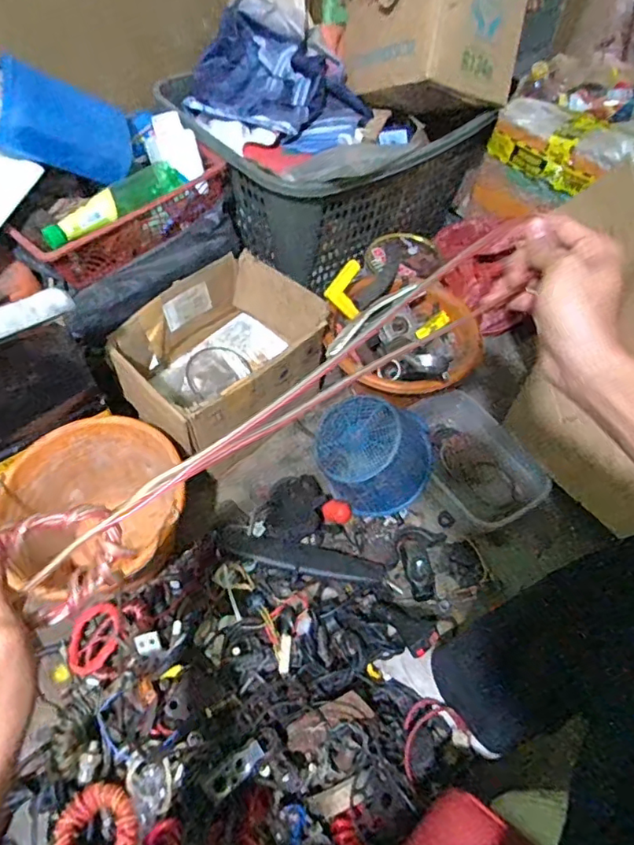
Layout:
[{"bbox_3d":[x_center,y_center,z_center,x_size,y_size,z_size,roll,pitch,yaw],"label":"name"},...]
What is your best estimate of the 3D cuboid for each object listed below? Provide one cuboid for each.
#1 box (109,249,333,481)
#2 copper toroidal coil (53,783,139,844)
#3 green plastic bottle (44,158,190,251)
[{"bbox_3d":[-0.158,-0.093,0.911,0.232,0.200,0.301,38,63,20],"label":"box"},{"bbox_3d":[-0.244,0.455,0.599,0.086,0.027,0.095,-30,63,-21],"label":"copper toroidal coil"},{"bbox_3d":[-0.299,-0.330,0.820,0.050,0.052,0.239,29,60,16],"label":"green plastic bottle"}]

